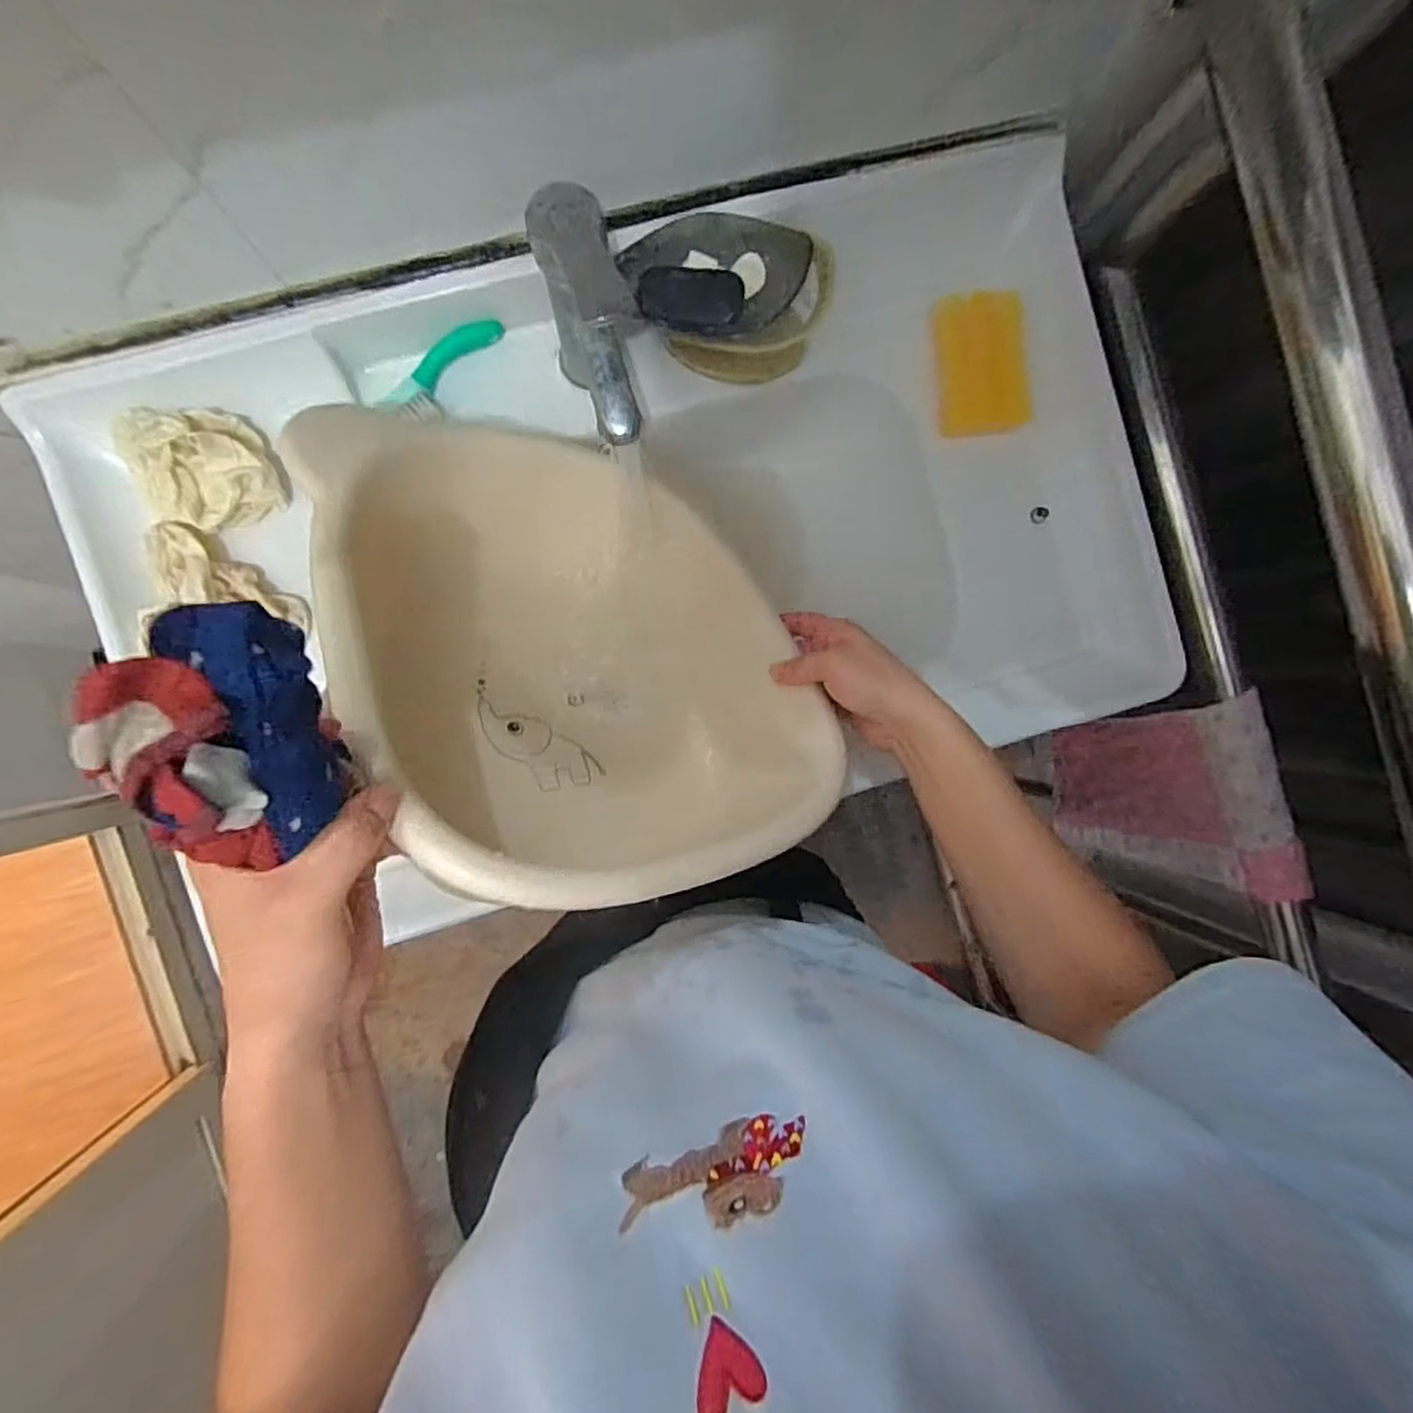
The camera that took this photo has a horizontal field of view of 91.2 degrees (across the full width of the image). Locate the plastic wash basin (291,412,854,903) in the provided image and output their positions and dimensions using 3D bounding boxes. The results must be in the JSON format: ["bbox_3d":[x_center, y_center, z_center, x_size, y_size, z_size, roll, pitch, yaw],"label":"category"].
[{"bbox_3d":[-0.085,-0.020,0.484,0.348,0.393,0.151,19,126,-19],"label":"plastic wash basin"}]

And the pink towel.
[{"bbox_3d":[0.450,0.077,0.693,0.053,0.250,0.170,-6,92,-5],"label":"pink towel"}]

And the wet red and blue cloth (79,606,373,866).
[{"bbox_3d":[-0.168,0.013,0.247,0.052,0.073,0.089,-6,92,-5],"label":"wet red and blue cloth"}]

